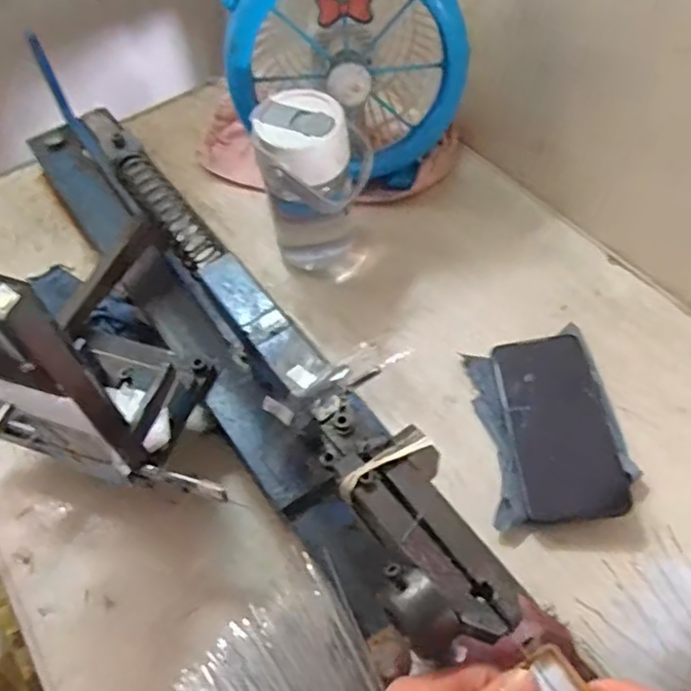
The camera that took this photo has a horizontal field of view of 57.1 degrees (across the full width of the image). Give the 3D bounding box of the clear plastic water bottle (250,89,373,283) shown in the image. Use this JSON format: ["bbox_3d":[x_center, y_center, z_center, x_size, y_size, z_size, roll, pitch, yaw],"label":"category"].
[{"bbox_3d":[-0.025,-0.143,0.588,0.092,0.153,0.074,-1,55,3],"label":"clear plastic water bottle"}]

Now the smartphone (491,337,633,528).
[{"bbox_3d":[0.170,0.062,0.515,0.075,0.009,0.158,-12,58,11],"label":"smartphone"}]

